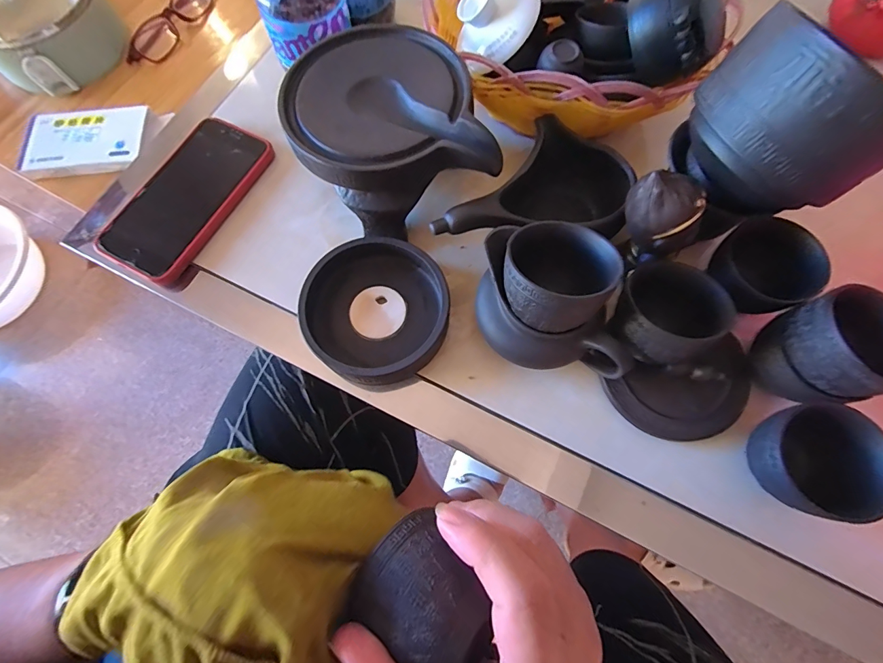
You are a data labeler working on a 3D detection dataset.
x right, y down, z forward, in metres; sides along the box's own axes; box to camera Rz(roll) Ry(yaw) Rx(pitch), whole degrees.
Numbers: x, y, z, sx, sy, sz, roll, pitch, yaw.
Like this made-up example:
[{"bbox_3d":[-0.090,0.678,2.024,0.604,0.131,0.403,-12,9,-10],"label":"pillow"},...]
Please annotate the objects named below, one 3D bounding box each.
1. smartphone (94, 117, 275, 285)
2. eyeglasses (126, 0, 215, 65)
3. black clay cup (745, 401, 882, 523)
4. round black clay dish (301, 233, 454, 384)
[{"bbox_3d":[-0.194,-0.103,0.308,0.070,0.014,0.136,27,74,10],"label":"smartphone"},{"bbox_3d":[-0.319,-0.363,0.473,0.025,0.029,0.132,27,74,10],"label":"eyeglasses"},{"bbox_3d":[0.197,0.071,0.221,0.060,0.043,0.058,0,71,1],"label":"black clay cup"},{"bbox_3d":[-0.042,-0.015,0.268,0.092,0.026,0.095,0,71,1],"label":"round black clay dish"}]

